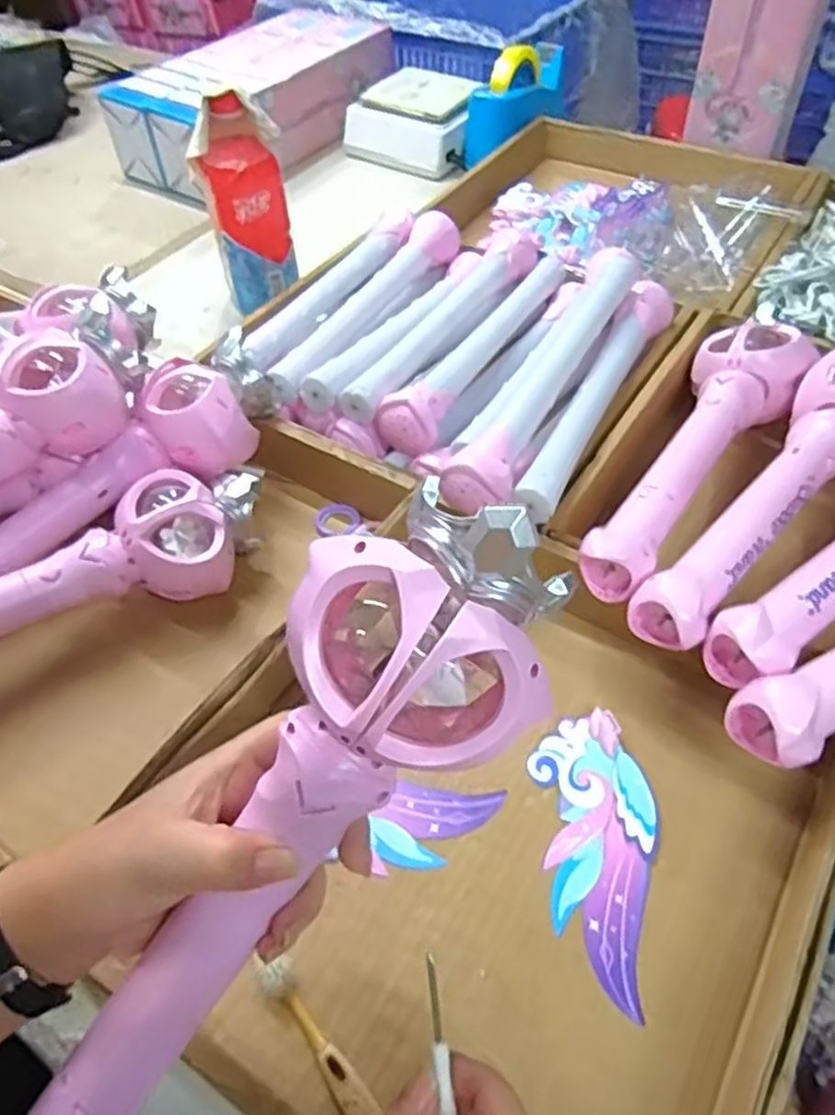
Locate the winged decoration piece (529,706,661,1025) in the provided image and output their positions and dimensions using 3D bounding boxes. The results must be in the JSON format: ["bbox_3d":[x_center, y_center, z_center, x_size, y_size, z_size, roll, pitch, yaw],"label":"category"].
[{"bbox_3d":[0.112,0.172,0.440,0.071,0.009,0.167,-4,50,0],"label":"winged decoration piece"}]

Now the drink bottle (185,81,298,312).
[{"bbox_3d":[-0.181,-0.368,0.776,0.087,0.199,0.072,-13,51,-8],"label":"drink bottle"}]

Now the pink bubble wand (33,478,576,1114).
[{"bbox_3d":[-0.059,0.123,0.287,0.087,0.056,0.331,37,98,28],"label":"pink bubble wand"}]

